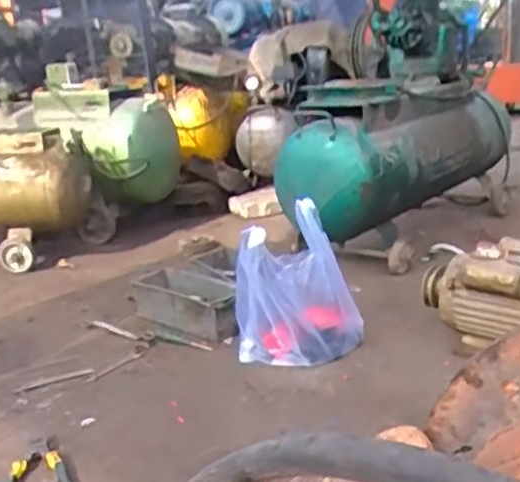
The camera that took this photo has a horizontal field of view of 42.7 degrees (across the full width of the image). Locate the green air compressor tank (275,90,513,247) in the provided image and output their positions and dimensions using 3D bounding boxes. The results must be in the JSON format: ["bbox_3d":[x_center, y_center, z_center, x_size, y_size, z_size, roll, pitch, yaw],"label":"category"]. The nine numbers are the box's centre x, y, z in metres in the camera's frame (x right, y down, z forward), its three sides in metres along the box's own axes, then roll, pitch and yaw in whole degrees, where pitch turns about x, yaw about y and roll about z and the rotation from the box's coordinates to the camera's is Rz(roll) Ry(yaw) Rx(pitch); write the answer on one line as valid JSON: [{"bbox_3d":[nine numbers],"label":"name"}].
[{"bbox_3d":[0.397,-0.247,1.901,0.343,0.303,0.928,11,20,35],"label":"green air compressor tank"}]

